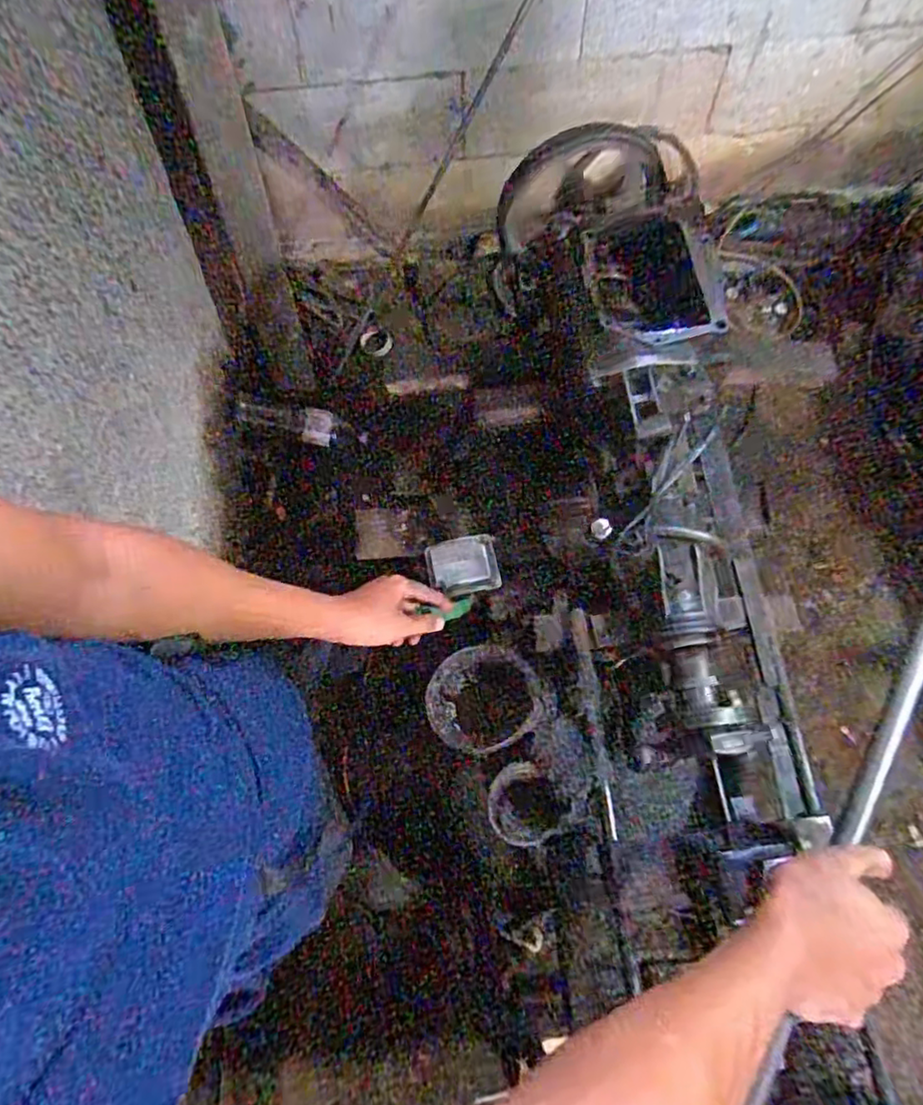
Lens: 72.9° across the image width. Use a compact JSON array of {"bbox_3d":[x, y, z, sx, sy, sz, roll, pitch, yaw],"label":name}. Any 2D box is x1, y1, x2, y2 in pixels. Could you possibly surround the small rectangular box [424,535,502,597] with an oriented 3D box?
[{"bbox_3d":[0.001,0.018,0.776,0.087,0.015,0.073,-9,69,-2],"label":"small rectangular box"}]

